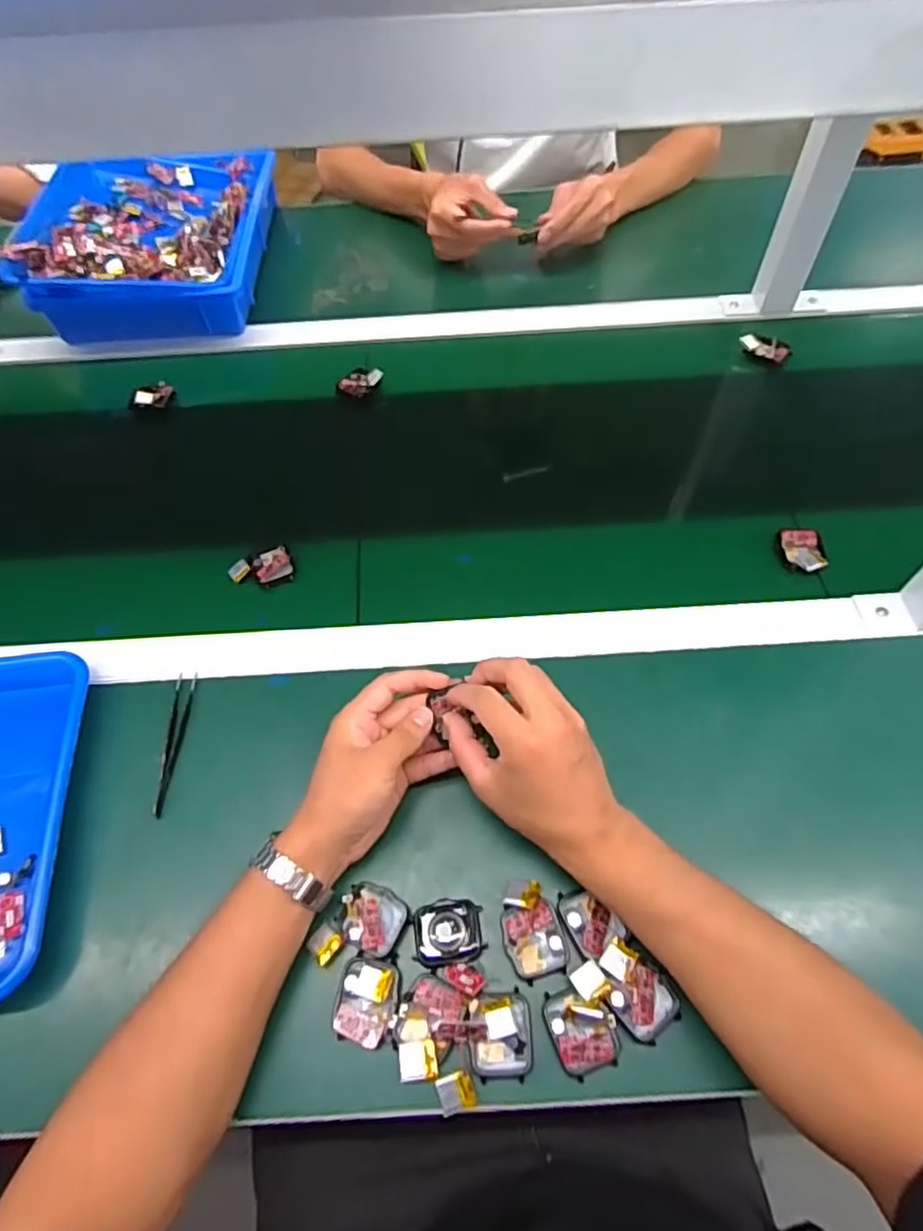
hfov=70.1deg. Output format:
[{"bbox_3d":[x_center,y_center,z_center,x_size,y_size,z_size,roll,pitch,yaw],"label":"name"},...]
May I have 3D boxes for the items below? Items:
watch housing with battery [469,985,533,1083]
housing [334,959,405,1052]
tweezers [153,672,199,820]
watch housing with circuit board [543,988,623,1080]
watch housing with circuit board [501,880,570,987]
[{"bbox_3d":[0.024,0.256,0.401,0.037,0.011,0.046,-2,59,2],"label":"watch housing with battery"},{"bbox_3d":[-0.059,0.242,0.414,0.038,0.009,0.047,6,59,7],"label":"housing"},{"bbox_3d":[-0.224,0.098,0.513,0.015,0.004,0.115,9,58,-16],"label":"tweezers"},{"bbox_3d":[0.074,0.250,0.398,0.038,0.015,0.046,-20,60,-9],"label":"watch housing with circuit board"},{"bbox_3d":[0.045,0.208,0.437,0.039,0.013,0.061,-18,59,-8],"label":"watch housing with circuit board"}]

